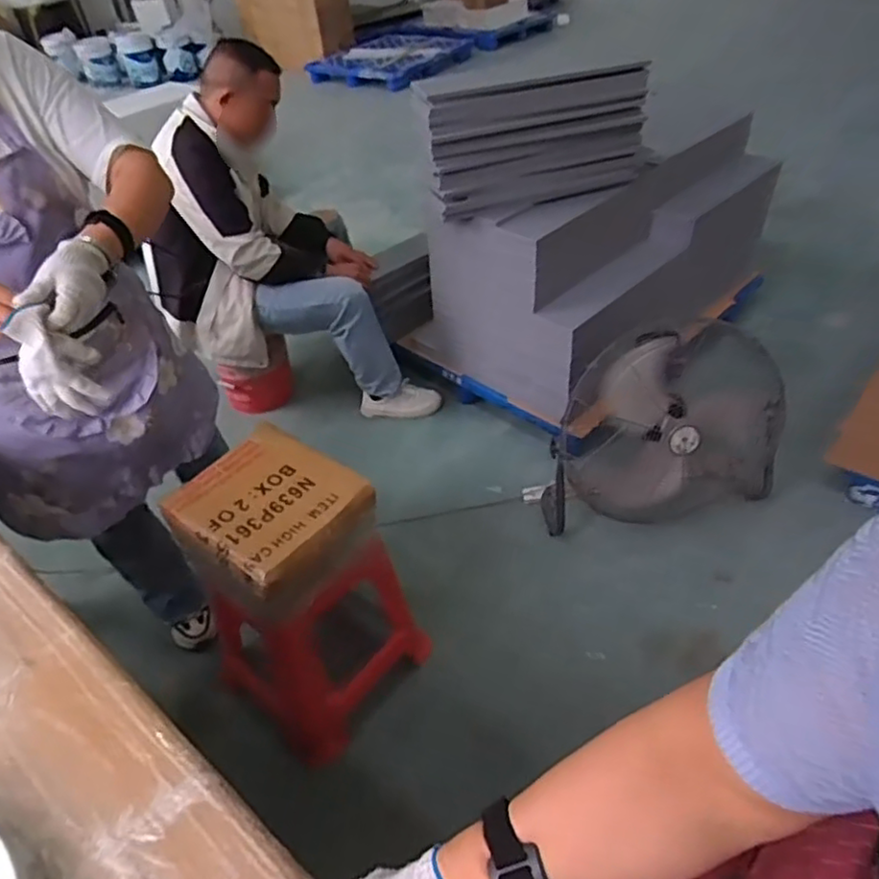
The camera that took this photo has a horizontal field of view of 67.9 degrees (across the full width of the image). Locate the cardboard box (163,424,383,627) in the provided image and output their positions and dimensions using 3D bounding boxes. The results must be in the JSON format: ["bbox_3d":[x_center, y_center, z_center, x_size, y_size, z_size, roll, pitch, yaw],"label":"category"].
[{"bbox_3d":[-0.304,0.154,1.188,0.308,0.147,0.291,29,53,32],"label":"cardboard box"}]

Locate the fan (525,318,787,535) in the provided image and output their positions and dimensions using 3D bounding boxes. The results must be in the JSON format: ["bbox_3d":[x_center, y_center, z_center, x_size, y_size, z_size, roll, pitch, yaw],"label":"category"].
[{"bbox_3d":[0.584,-0.014,1.672,0.672,0.520,0.297,1,44,8],"label":"fan"}]

